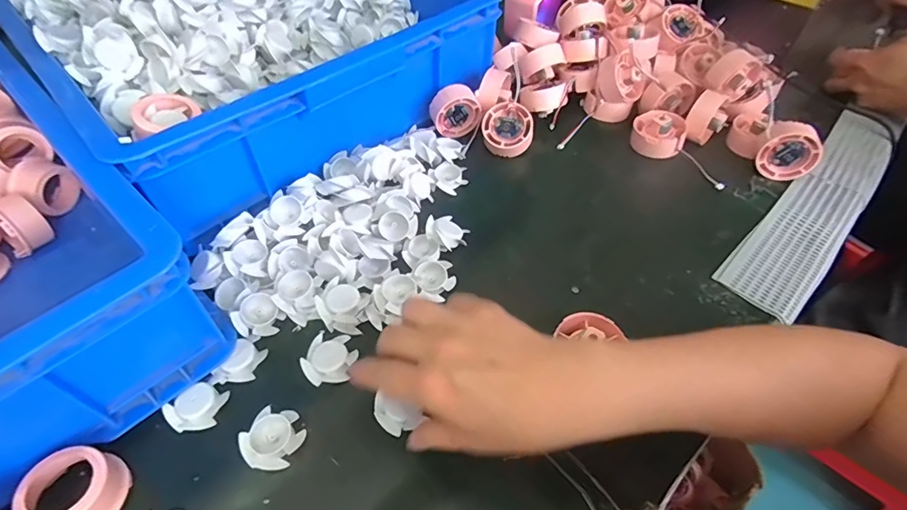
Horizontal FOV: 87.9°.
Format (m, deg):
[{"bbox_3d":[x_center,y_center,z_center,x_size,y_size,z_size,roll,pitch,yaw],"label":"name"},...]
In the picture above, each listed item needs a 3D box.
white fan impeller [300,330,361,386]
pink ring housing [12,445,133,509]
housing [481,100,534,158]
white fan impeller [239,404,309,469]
[{"bbox_3d":[-0.095,0.079,0.359,0.039,0.008,0.041,2,50,3],"label":"white fan impeller"},{"bbox_3d":[-0.233,0.145,0.288,0.043,0.030,0.046,-22,53,-16],"label":"pink ring housing"},{"bbox_3d":[0.060,-0.138,0.521,0.054,0.026,0.056,-2,80,10],"label":"housing"},{"bbox_3d":[-0.123,0.125,0.321,0.037,0.010,0.040,-1,50,1],"label":"white fan impeller"}]

